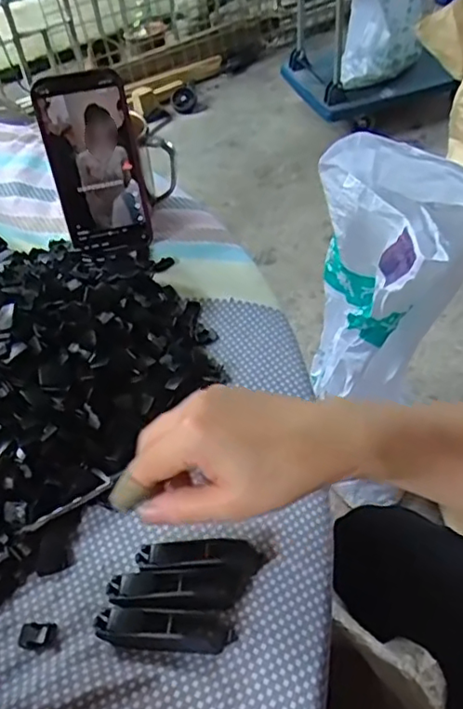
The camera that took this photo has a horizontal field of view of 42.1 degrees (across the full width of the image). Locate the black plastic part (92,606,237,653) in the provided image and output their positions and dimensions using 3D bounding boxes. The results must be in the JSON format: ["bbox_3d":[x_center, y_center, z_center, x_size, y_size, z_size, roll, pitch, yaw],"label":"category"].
[{"bbox_3d":[-0.038,0.151,0.334,0.075,0.015,0.019,0,49,5],"label":"black plastic part"}]

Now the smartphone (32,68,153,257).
[{"bbox_3d":[-0.120,-0.167,0.538,0.076,0.154,0.017,-12,33,-5],"label":"smartphone"}]

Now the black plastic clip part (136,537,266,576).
[{"bbox_3d":[-0.019,0.121,0.361,0.074,0.016,0.018,-2,48,4],"label":"black plastic clip part"}]

